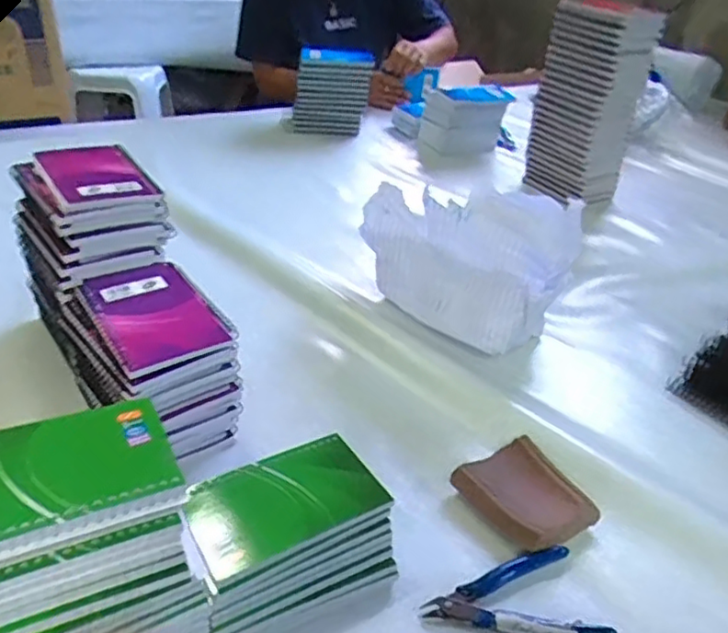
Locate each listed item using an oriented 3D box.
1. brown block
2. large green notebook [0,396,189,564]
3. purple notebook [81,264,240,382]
[{"bbox_3d":[0.130,0.139,0.510,0.086,0.018,0.090,-18,39,-30],"label":"brown block"},{"bbox_3d":[-0.166,0.081,0.332,0.127,0.012,0.089,-12,37,-25],"label":"large green notebook"},{"bbox_3d":[-0.167,-0.004,0.514,0.089,0.012,0.143,-19,40,-32],"label":"purple notebook"}]

